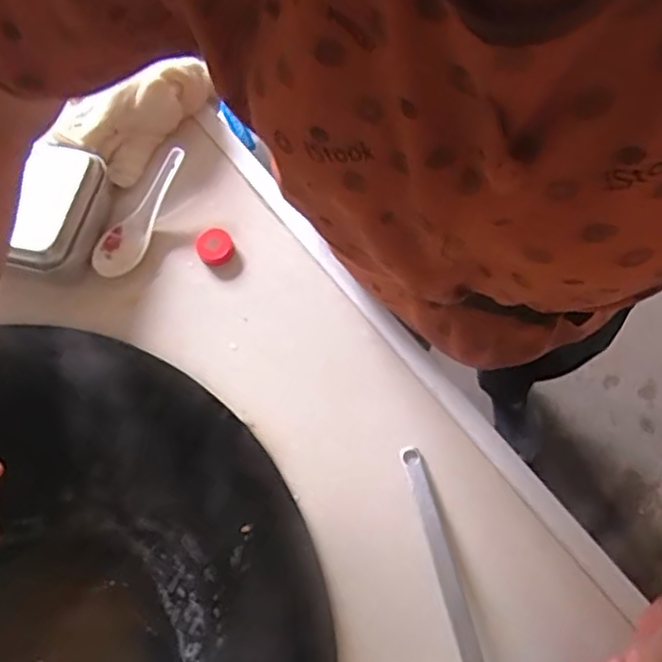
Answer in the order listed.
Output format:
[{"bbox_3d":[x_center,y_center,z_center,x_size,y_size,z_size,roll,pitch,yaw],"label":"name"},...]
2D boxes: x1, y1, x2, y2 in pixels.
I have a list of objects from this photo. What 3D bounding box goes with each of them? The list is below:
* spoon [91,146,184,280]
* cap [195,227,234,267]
[{"bbox_3d":[-0.165,-0.103,0.592,0.034,0.023,0.126,34,95,14],"label":"spoon"},{"bbox_3d":[-0.102,-0.073,0.588,0.033,0.012,0.031,-1,68,2],"label":"cap"}]

